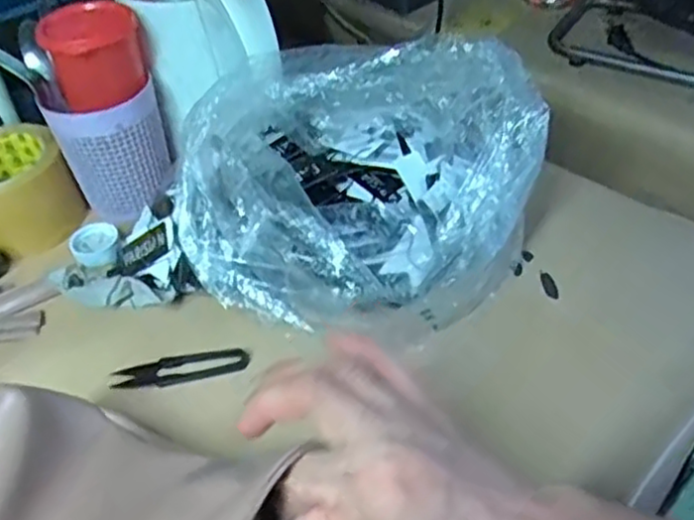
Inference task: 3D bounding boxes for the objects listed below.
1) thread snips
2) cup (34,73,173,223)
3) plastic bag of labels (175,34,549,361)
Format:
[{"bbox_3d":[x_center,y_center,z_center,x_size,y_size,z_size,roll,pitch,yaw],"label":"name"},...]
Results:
[{"bbox_3d":[-0.122,0.081,0.513,0.099,0.009,0.027,-10,45,-4],"label":"thread snips"},{"bbox_3d":[-0.204,-0.099,0.620,0.090,0.098,0.084,-3,45,3],"label":"cup"},{"bbox_3d":[0.009,-0.049,0.520,0.245,0.144,0.193,10,47,15],"label":"plastic bag of labels"}]

